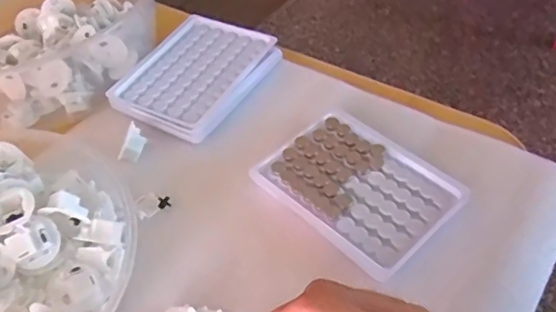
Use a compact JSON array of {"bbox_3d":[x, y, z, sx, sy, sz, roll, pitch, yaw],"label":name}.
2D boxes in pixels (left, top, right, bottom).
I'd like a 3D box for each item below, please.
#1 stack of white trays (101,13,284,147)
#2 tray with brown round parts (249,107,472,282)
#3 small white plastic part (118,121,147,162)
[{"bbox_3d":[-0.071,-0.072,0.499,0.106,0.019,0.133,24,54,23],"label":"stack of white trays"},{"bbox_3d":[0.056,0.021,0.406,0.096,0.011,0.128,-37,55,-25],"label":"tray with brown round parts"},{"bbox_3d":[-0.113,-0.010,0.445,0.017,0.019,0.024,17,52,18],"label":"small white plastic part"}]

